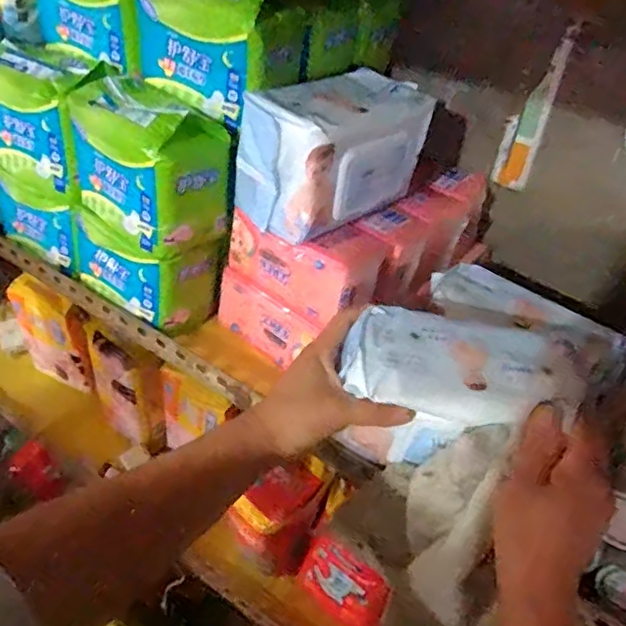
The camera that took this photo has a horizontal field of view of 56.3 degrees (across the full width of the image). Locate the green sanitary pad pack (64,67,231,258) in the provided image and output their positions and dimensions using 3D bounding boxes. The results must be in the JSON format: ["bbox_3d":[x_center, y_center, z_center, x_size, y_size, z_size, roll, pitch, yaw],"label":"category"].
[{"bbox_3d":[-0.140,-0.127,0.503,0.132,0.110,0.079,34,48,30],"label":"green sanitary pad pack"}]

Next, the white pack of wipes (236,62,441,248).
[{"bbox_3d":[0.019,-0.146,0.497,0.090,0.101,0.169,32,47,28],"label":"white pack of wipes"}]

